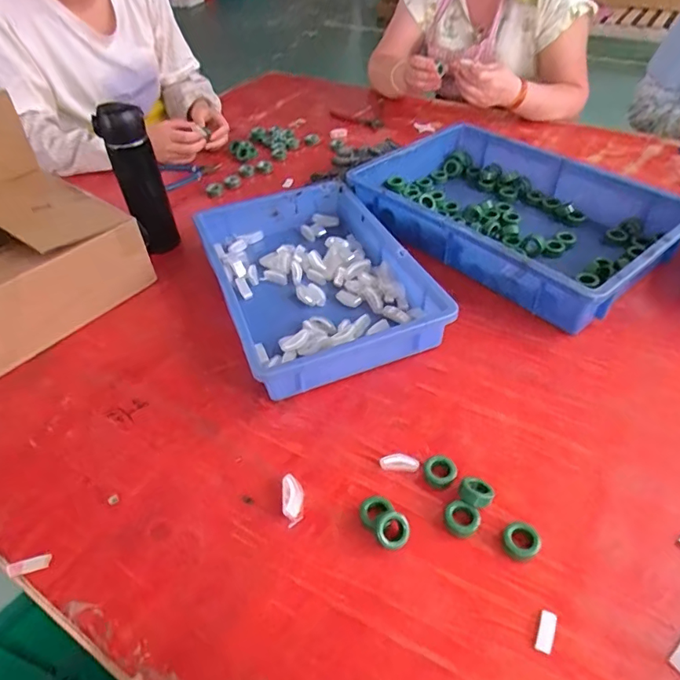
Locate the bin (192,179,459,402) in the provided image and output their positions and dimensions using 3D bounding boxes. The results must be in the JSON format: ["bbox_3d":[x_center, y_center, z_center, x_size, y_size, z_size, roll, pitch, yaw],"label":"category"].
[{"bbox_3d":[-0.037,-0.091,0.686,0.248,0.062,0.370,-16,44,-12],"label":"bin"}]

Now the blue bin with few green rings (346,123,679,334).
[{"bbox_3d":[0.257,-0.196,0.770,0.294,0.077,0.438,-32,50,-27],"label":"blue bin with few green rings"}]

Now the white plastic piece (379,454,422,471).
[{"bbox_3d":[0.058,0.122,0.493,0.038,0.012,0.014,3,44,7],"label":"white plastic piece"}]

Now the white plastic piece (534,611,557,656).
[{"bbox_3d":[0.160,0.226,0.390,0.012,0.004,0.031,19,47,20],"label":"white plastic piece"}]

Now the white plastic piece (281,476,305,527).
[{"bbox_3d":[-0.044,0.151,0.474,0.020,0.008,0.047,-6,56,-5],"label":"white plastic piece"}]

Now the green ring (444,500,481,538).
[{"bbox_3d":[0.109,0.160,0.452,0.031,0.008,0.029,32,75,29],"label":"green ring"}]

